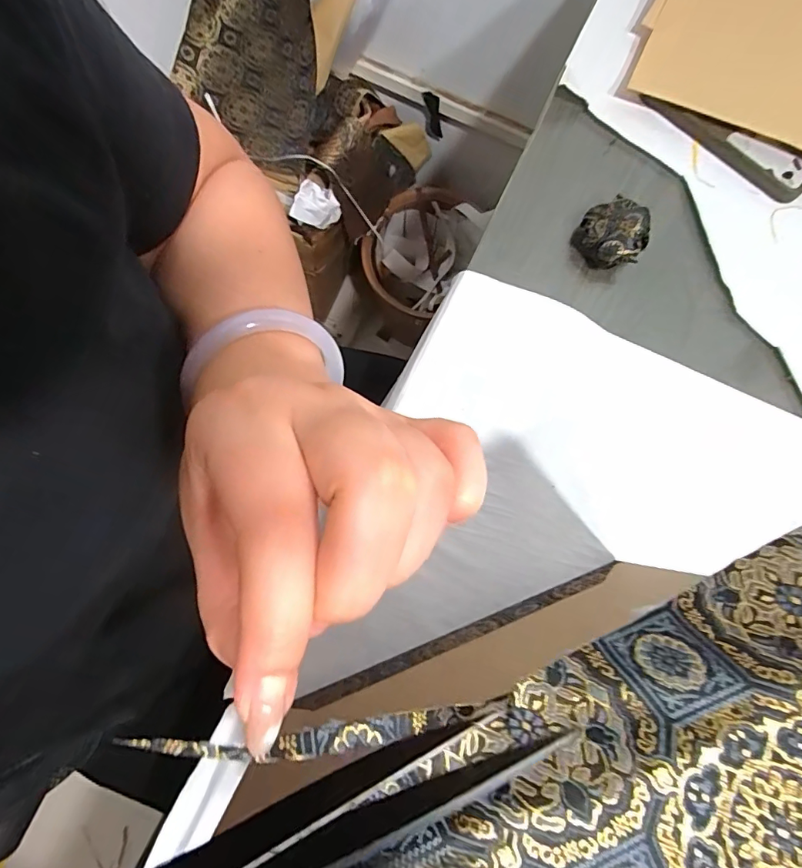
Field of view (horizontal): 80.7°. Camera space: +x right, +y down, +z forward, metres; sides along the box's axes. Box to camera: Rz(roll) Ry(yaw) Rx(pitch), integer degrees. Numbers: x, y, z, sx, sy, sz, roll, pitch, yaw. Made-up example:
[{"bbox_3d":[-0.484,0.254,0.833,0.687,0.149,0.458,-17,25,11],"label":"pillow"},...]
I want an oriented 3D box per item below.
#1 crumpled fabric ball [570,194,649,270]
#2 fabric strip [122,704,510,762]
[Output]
[{"bbox_3d":[0.172,-0.159,0.377,0.048,0.031,0.050,0,78,-1],"label":"crumpled fabric ball"},{"bbox_3d":[-0.014,0.077,0.122,0.093,0.005,0.007,7,77,-22],"label":"fabric strip"}]

